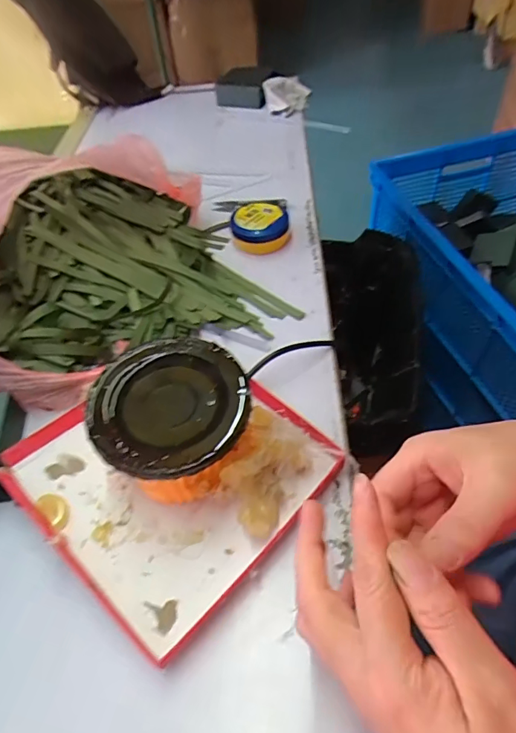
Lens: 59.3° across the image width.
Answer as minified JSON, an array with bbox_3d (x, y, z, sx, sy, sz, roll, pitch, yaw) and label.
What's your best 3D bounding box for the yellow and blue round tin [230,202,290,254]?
[{"bbox_3d":[0.003,-0.170,0.560,0.071,0.038,0.067,-2,50,4],"label":"yellow and blue round tin"}]

